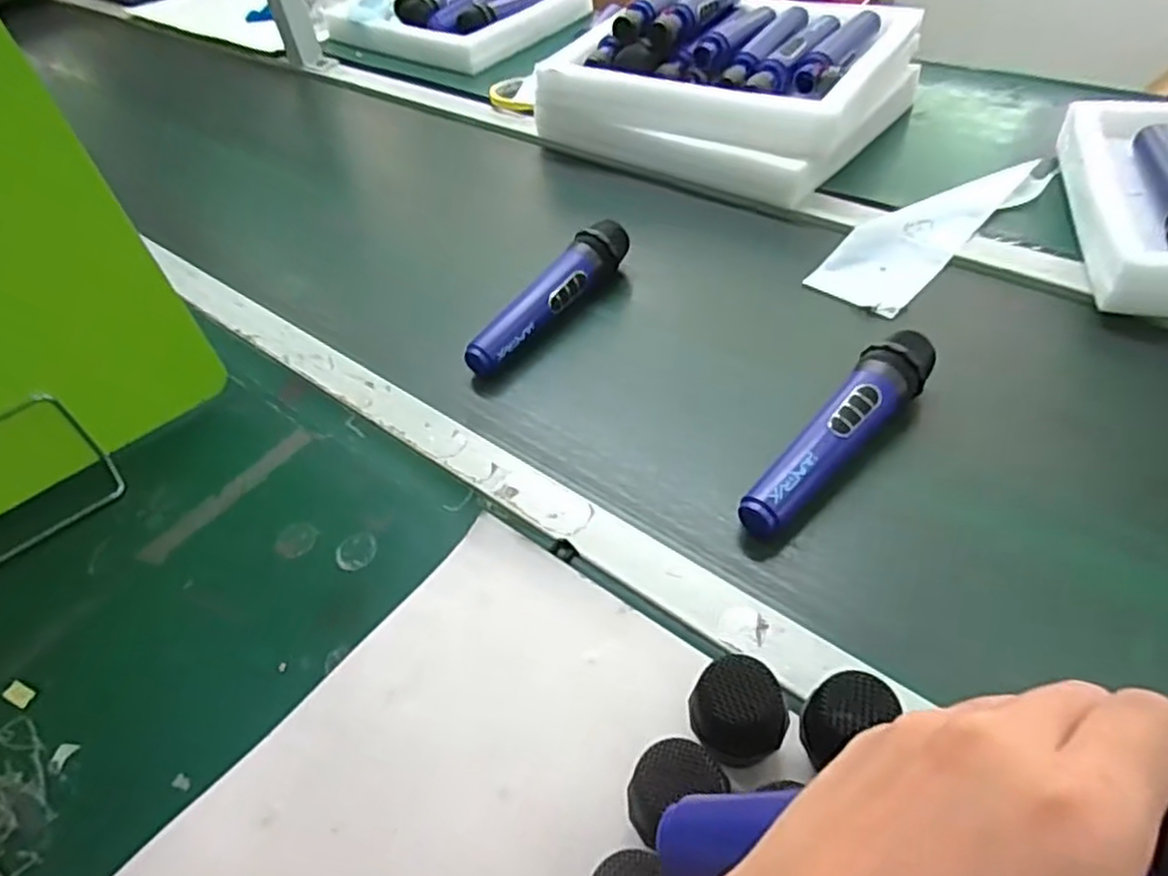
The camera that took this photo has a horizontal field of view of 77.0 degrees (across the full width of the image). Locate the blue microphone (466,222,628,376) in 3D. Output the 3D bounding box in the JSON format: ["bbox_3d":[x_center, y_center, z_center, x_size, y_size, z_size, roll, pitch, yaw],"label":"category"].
[{"bbox_3d":[-0.025,-0.125,0.656,0.040,0.049,0.207,22,54,26],"label":"blue microphone"}]

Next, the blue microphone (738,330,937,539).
[{"bbox_3d":[0.180,-0.002,0.510,0.046,0.049,0.195,29,57,30],"label":"blue microphone"}]

